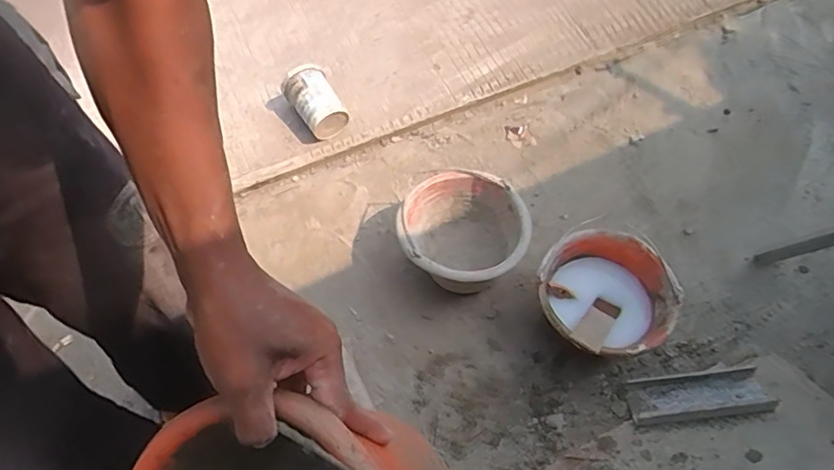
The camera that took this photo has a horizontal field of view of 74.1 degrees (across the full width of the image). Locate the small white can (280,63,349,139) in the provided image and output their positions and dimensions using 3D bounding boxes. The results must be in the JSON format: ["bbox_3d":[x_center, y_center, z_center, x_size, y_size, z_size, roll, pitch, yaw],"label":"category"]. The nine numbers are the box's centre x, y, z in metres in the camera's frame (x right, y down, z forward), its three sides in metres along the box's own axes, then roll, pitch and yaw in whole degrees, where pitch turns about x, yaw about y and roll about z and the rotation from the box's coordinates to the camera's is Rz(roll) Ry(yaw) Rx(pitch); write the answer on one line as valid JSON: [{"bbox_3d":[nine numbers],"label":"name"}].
[{"bbox_3d":[-0.245,-0.317,1.329,0.108,0.106,0.173,-31,64,-17],"label":"small white can"}]

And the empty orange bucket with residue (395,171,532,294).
[{"bbox_3d":[0.089,0.011,1.140,0.245,0.163,0.231,0,60,0],"label":"empty orange bucket with residue"}]

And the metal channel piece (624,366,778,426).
[{"bbox_3d":[0.523,0.300,1.032,0.252,0.033,0.087,-5,60,-3],"label":"metal channel piece"}]

